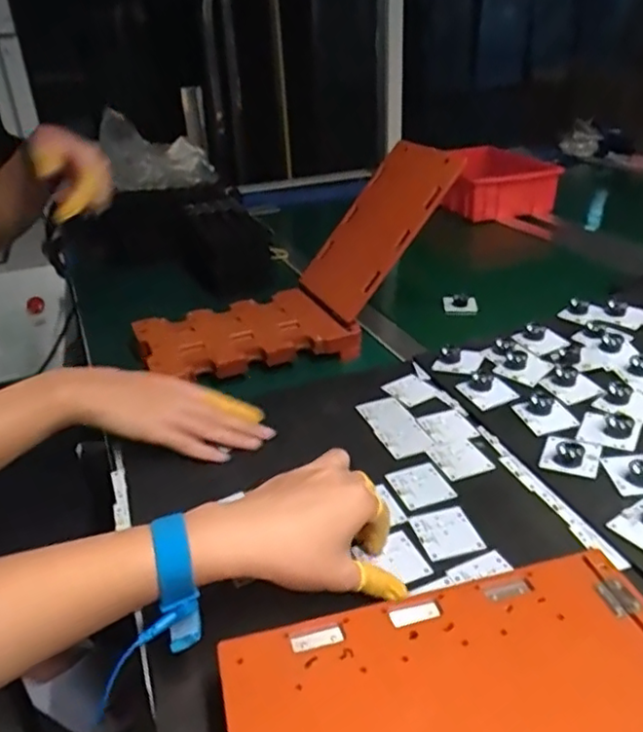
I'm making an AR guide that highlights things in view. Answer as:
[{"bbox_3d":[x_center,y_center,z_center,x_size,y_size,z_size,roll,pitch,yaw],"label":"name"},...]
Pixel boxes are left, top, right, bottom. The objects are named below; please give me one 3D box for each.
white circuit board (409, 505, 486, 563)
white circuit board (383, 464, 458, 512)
[{"bbox_3d":[0.096,0.129,0.489,0.044,0.004,0.047,-13,33,-11],"label":"white circuit board"},{"bbox_3d":[0.084,0.102,0.540,0.047,0.004,0.048,-13,30,-18],"label":"white circuit board"}]

